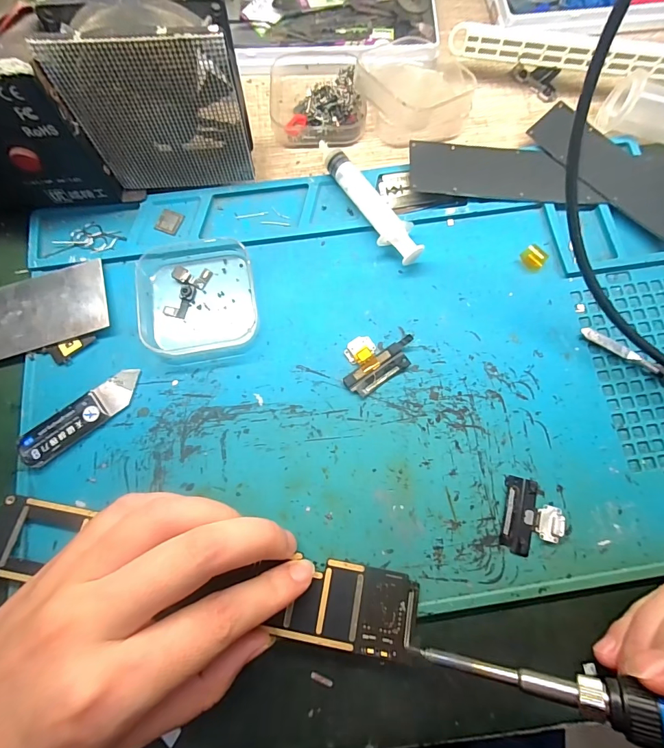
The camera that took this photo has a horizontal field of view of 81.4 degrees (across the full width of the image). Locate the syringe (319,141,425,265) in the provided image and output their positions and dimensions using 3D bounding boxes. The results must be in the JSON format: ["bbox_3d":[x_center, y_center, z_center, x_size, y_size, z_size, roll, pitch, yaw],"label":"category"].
[{"bbox_3d":[0.023,-0.101,0.229,0.020,0.016,0.089,-31,78,-7],"label":"syringe"}]

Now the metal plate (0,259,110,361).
[{"bbox_3d":[-0.165,-0.035,0.216,0.077,0.004,0.045,-17,74,-1],"label":"metal plate"}]

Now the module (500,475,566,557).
[{"bbox_3d":[0.099,0.071,0.190,0.028,0.004,0.035,12,76,4],"label":"module"}]

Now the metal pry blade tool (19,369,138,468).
[{"bbox_3d":[-0.130,0.022,0.201,0.066,0.008,0.018,-39,79,-8],"label":"metal pry blade tool"}]

